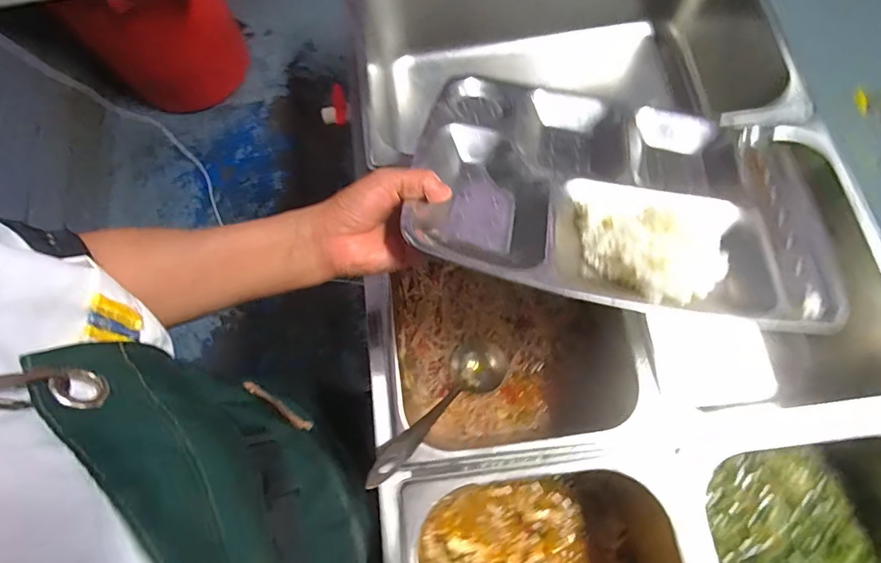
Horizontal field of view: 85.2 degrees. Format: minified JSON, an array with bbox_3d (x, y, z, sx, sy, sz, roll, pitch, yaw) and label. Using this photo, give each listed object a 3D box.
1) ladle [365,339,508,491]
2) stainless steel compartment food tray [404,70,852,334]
[{"bbox_3d":[-0.002,0.139,0.519,0.065,0.254,0.065,41,120,13],"label":"ladle"},{"bbox_3d":[0.149,-0.080,0.413,0.332,0.034,0.249,10,53,4],"label":"stainless steel compartment food tray"}]

